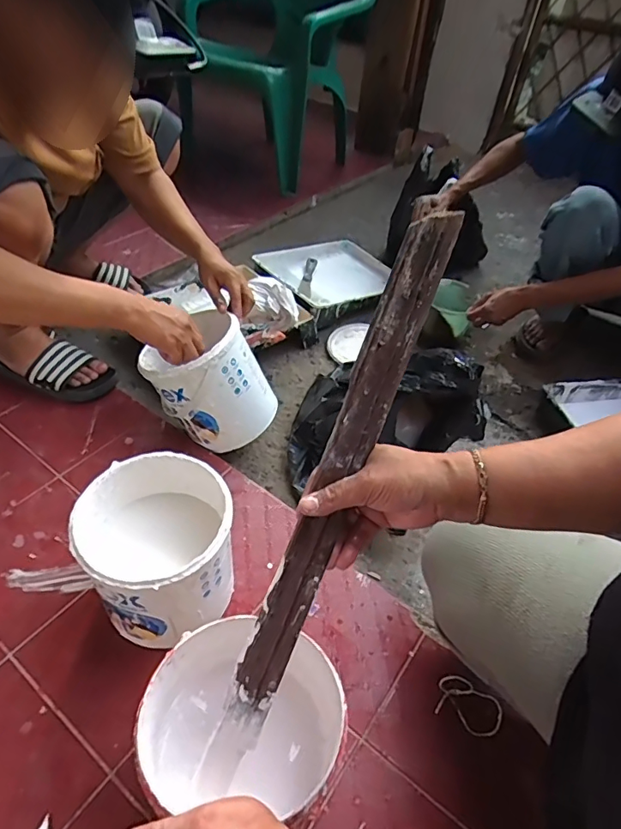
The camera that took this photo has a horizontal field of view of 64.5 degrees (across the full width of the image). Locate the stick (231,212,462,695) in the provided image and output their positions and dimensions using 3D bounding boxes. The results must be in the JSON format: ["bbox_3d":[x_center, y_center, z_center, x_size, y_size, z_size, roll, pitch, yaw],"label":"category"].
[{"bbox_3d":[0.032,0.033,0.417,0.039,0.009,0.434,21,90,-1],"label":"stick"}]

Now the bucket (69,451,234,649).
[{"bbox_3d":[-0.191,0.178,0.638,0.172,0.185,0.174,3,45,-3],"label":"bucket"}]

